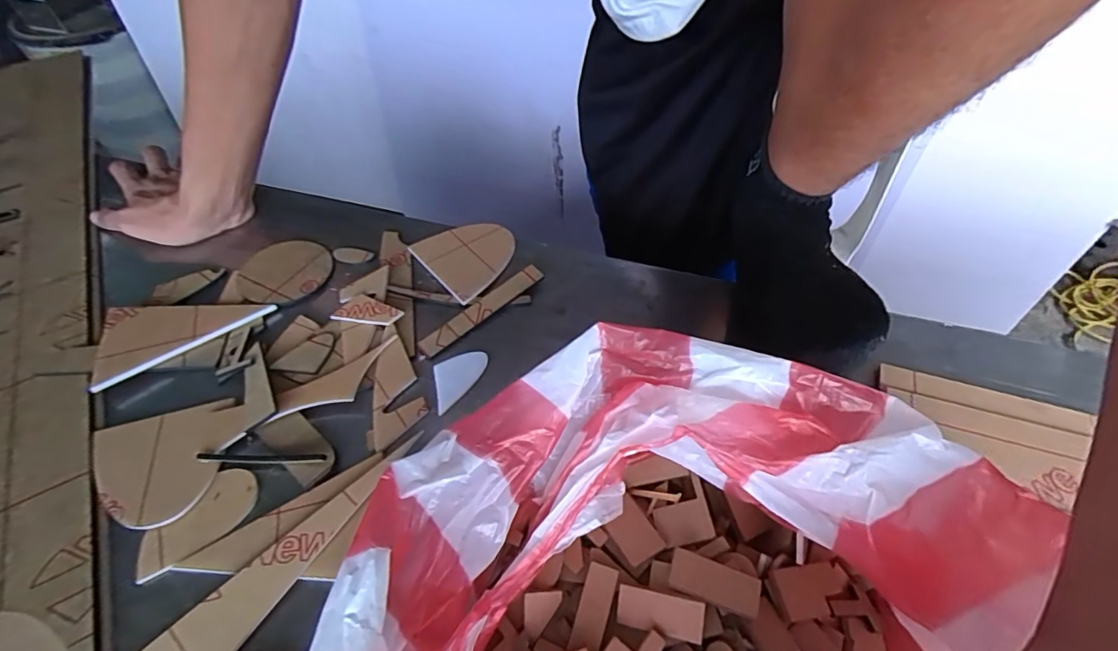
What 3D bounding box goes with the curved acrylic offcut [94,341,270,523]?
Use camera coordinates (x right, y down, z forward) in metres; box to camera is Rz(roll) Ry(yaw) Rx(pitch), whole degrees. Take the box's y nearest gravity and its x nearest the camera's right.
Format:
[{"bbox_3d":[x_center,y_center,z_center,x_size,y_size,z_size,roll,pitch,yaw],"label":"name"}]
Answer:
[{"bbox_3d":[-0.228,0.069,0.318,0.106,0.008,0.082,-35,60,-22],"label":"curved acrylic offcut"}]

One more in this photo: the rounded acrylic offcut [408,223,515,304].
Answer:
[{"bbox_3d":[-0.071,-0.058,0.417,0.073,0.005,0.082,-33,58,-23],"label":"rounded acrylic offcut"}]

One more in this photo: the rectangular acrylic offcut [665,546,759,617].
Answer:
[{"bbox_3d":[0.072,0.119,0.237,0.040,0.004,0.019,17,52,11],"label":"rectangular acrylic offcut"}]

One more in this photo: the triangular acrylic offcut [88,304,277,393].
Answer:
[{"bbox_3d":[-0.278,0.011,0.361,0.111,0.009,0.075,2,46,0],"label":"triangular acrylic offcut"}]

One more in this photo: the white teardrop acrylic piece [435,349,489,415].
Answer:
[{"bbox_3d":[-0.072,0.034,0.350,0.028,0.004,0.050,30,57,22],"label":"white teardrop acrylic piece"}]

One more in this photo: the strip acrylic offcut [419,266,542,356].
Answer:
[{"bbox_3d":[-0.057,-0.013,0.383,0.108,0.004,0.017,-38,72,-21],"label":"strip acrylic offcut"}]

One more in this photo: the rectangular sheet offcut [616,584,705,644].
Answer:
[{"bbox_3d":[0.047,0.133,0.236,0.038,0.004,0.019,7,90,18],"label":"rectangular sheet offcut"}]

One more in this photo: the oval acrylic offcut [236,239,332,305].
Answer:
[{"bbox_3d":[-0.221,-0.044,0.411,0.068,0.005,0.072,-36,59,-25],"label":"oval acrylic offcut"}]

